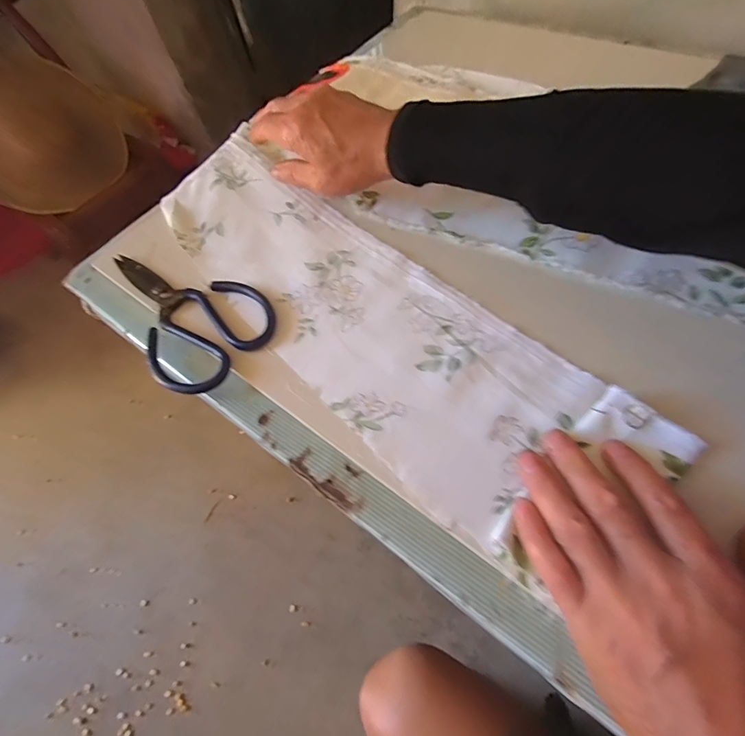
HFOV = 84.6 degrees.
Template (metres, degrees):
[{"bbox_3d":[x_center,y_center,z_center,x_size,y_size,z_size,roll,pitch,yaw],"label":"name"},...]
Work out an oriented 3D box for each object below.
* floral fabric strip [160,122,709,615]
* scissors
[{"bbox_3d":[-0.026,-0.064,0.349,0.142,0.011,0.504,-41,63,-14],"label":"floral fabric strip"},{"bbox_3d":[-0.177,-0.059,0.371,0.195,0.013,0.107,37,71,25],"label":"scissors"}]

